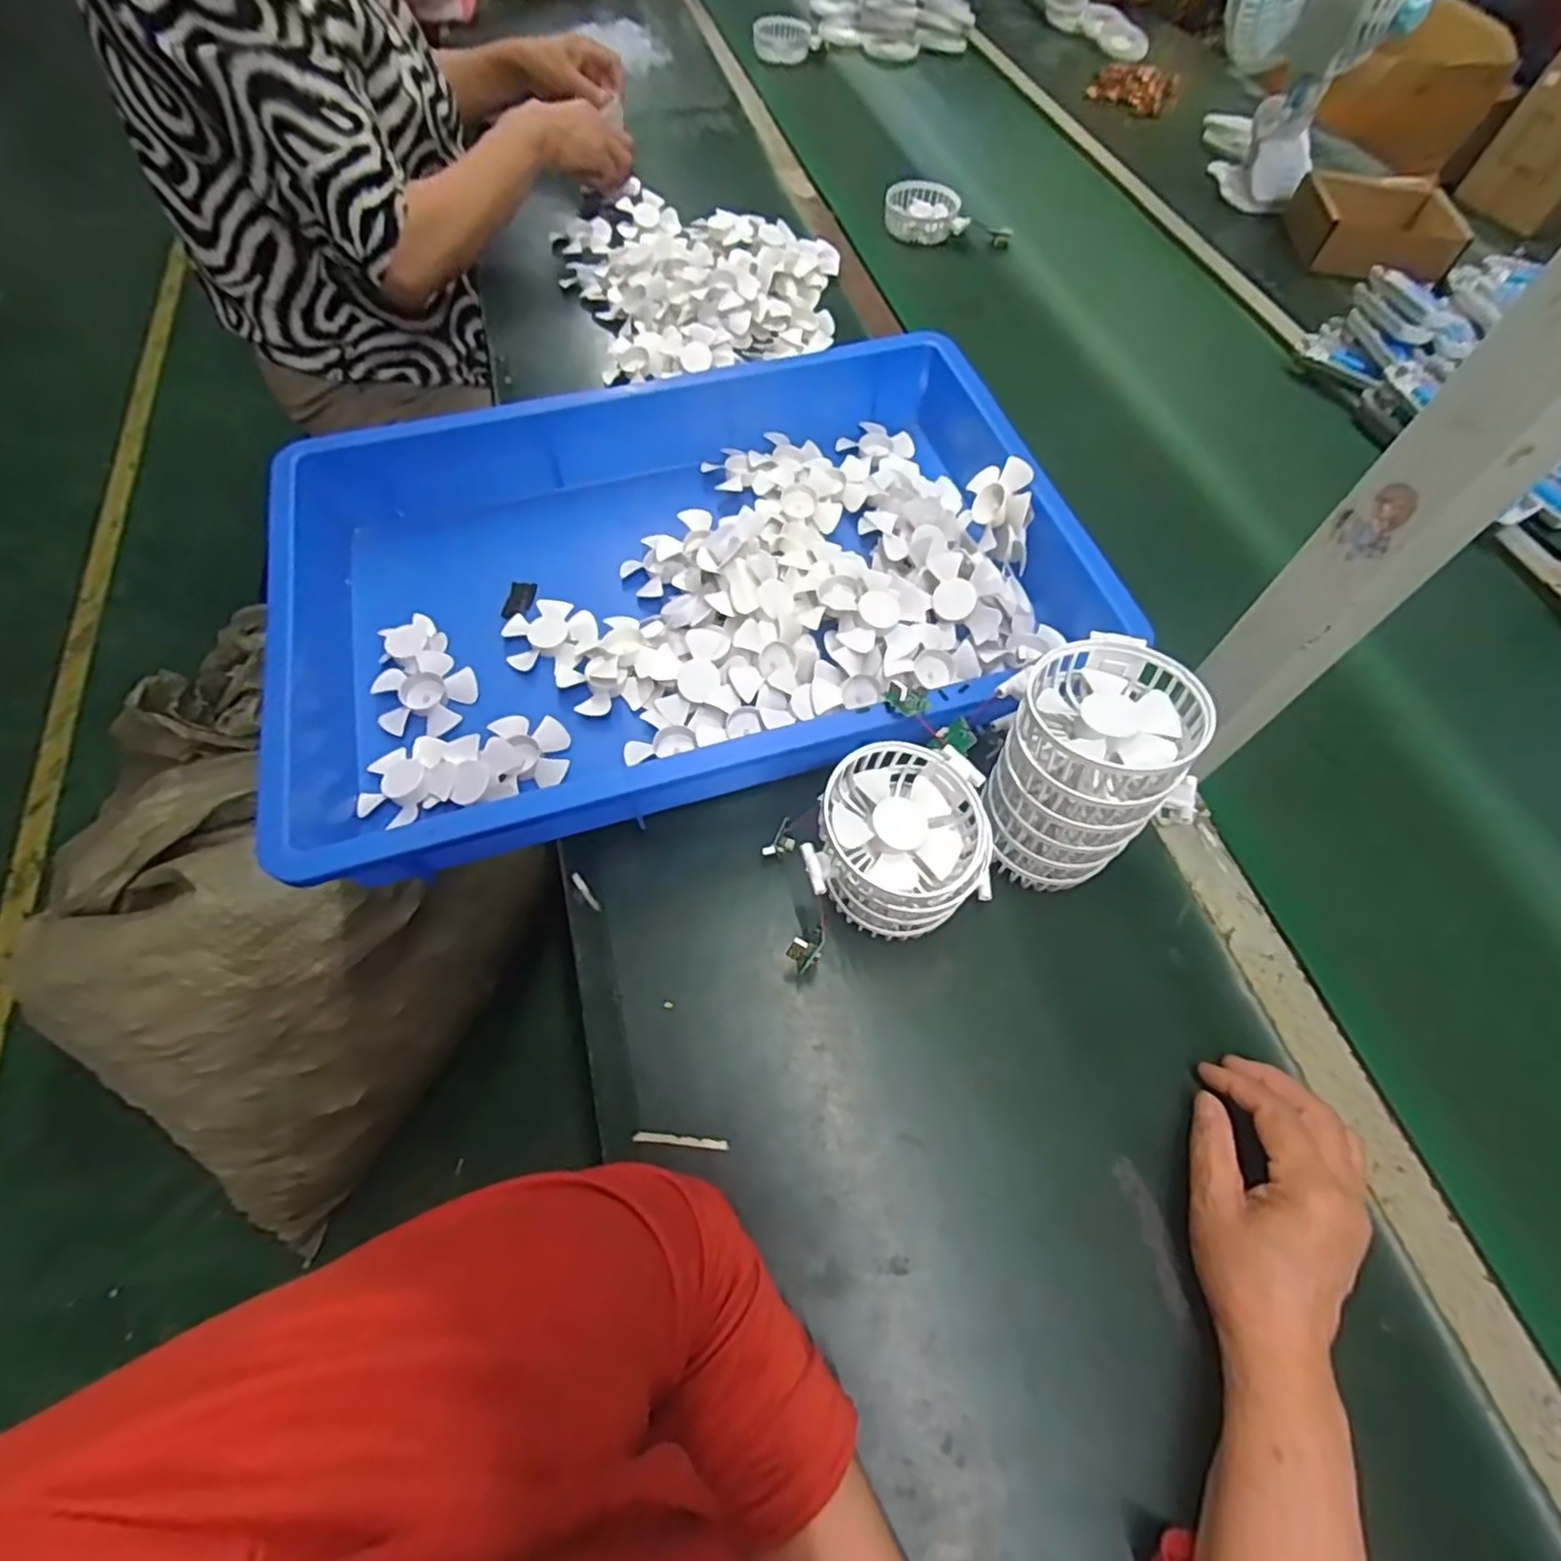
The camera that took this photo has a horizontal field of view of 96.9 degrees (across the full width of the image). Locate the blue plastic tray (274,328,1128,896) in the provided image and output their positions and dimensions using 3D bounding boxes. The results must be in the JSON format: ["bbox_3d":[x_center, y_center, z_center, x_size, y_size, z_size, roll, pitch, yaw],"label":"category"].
[{"bbox_3d":[-0.073,-0.152,0.534,0.579,0.090,0.373,-13,63,-9],"label":"blue plastic tray"}]

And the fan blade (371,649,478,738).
[{"bbox_3d":[-0.263,-0.063,0.516,0.070,0.015,0.065,1,62,-2],"label":"fan blade"}]

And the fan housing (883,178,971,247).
[{"bbox_3d":[0.173,-0.689,0.836,0.099,0.036,0.078,-4,62,-5],"label":"fan housing"}]

